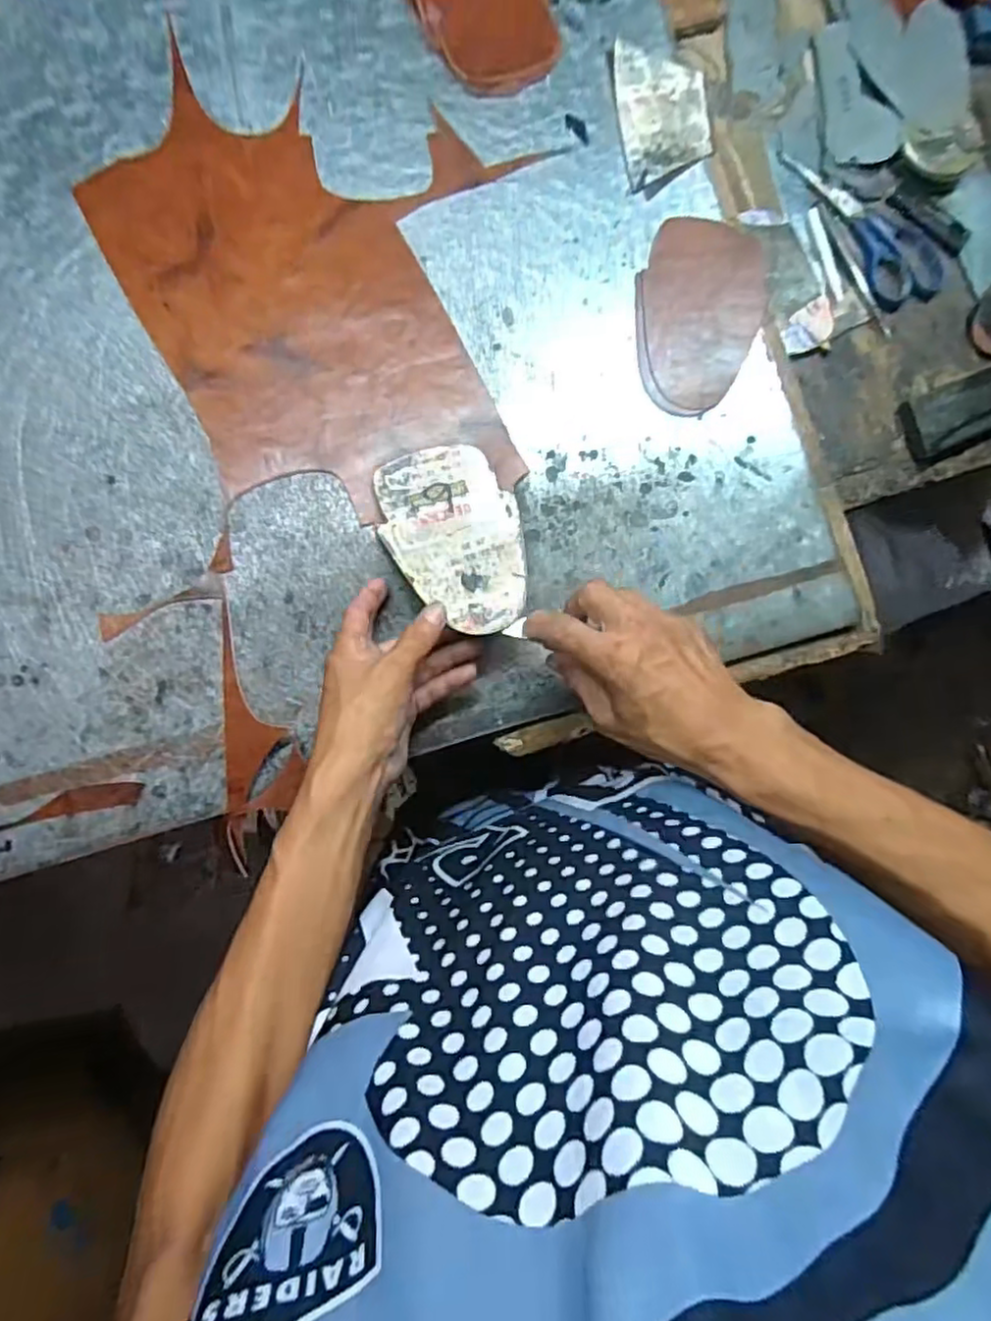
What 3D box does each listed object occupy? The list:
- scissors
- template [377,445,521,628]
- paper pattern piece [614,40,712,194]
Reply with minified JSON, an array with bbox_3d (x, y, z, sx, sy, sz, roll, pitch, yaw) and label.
[{"bbox_3d":[0.325,-0.384,0.590,0.074,0.011,0.171,-37,92,-8],"label":"scissors"},{"bbox_3d":[-0.030,-0.088,0.479,0.095,0.004,0.151,-7,67,-6],"label":"template"},{"bbox_3d":[0.136,-0.442,0.547,0.072,0.010,0.111,-7,88,-9],"label":"paper pattern piece"}]

